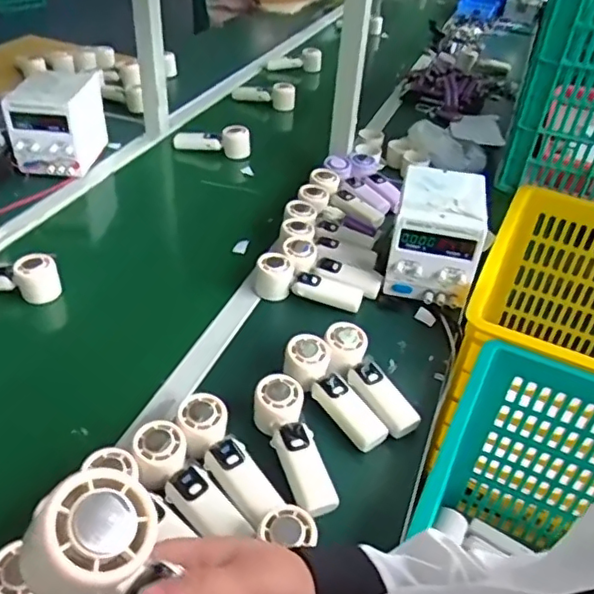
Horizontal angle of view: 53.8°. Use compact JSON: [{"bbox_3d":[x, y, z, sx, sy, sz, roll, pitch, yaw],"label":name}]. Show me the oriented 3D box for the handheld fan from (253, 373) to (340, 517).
[{"bbox_3d":[-0.005,0.171,0.676,0.058,0.047,0.168,-13,55,-21],"label":"handheld fan"}]

